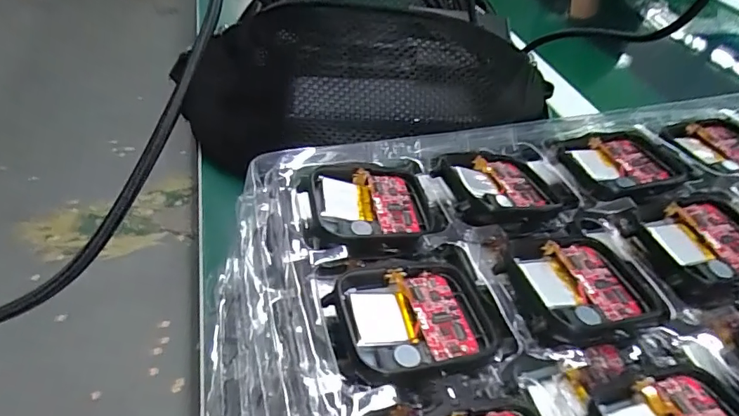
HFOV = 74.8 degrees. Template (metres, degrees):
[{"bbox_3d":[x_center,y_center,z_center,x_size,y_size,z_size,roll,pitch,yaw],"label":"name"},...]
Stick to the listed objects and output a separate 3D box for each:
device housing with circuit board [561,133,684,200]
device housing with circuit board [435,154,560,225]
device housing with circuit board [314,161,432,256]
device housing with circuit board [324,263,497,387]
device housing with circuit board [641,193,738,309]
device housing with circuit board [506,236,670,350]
[{"bbox_3d":[0.106,-0.018,0.203,0.047,0.006,0.039,-5,44,-14],"label":"device housing with circuit board"},{"bbox_3d":[0.050,-0.009,0.189,0.043,0.008,0.038,-6,44,-14],"label":"device housing with circuit board"},{"bbox_3d":[0.001,0.000,0.175,0.043,0.009,0.041,-3,43,-10],"label":"device housing with circuit board"},{"bbox_3d":[0.012,0.032,0.143,0.045,0.006,0.039,-10,45,-17],"label":"device housing with circuit board"},{"bbox_3d":[0.119,0.013,0.172,0.050,0.007,0.038,-15,47,-22],"label":"device housing with circuit board"},{"bbox_3d":[0.068,0.025,0.154,0.047,0.007,0.039,-6,44,-13],"label":"device housing with circuit board"}]

